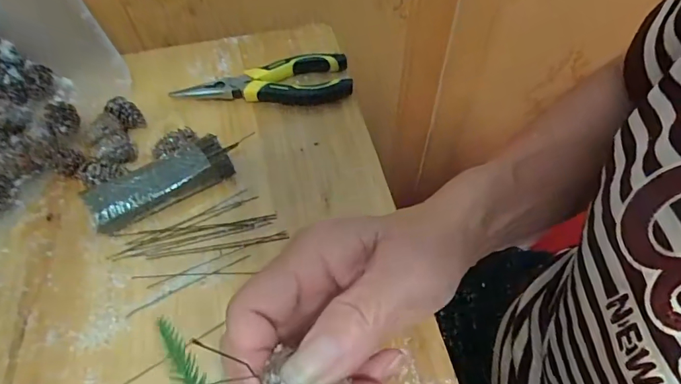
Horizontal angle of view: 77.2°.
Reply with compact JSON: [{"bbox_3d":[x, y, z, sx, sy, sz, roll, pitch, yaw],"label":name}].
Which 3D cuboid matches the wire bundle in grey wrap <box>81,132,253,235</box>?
[{"bbox_3d":[-0.130,-0.009,0.325,0.114,0.030,0.030,-28,60,-17],"label":"wire bundle in grey wrap"}]

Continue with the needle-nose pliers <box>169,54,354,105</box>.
[{"bbox_3d":[-0.067,-0.095,0.387,0.152,0.018,0.050,-10,56,-6],"label":"needle-nose pliers"}]

